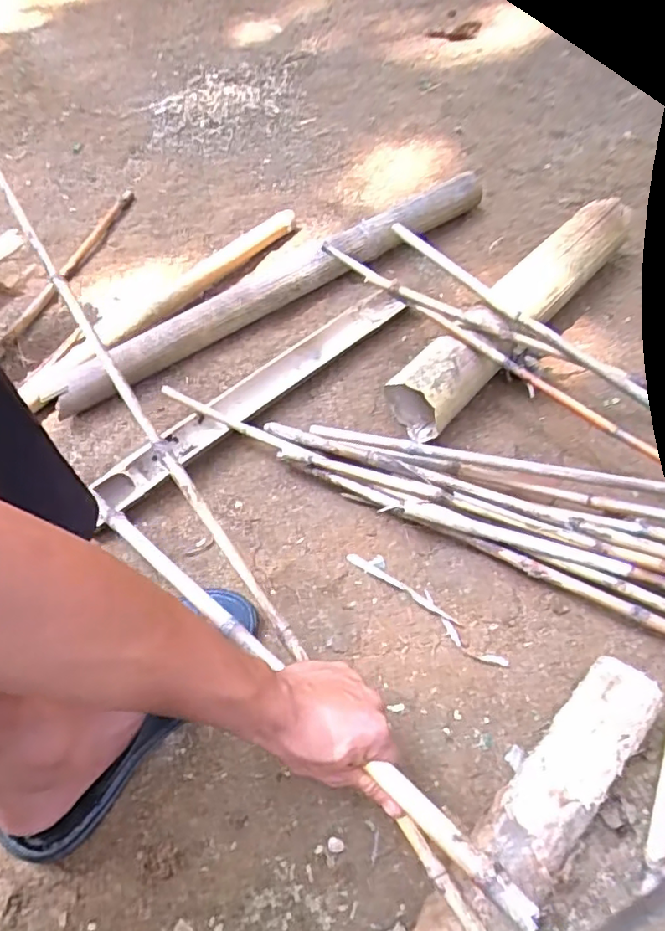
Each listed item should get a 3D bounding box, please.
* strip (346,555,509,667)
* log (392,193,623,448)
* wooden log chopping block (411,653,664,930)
[{"bbox_3d":[0.097,0.147,0.627,0.197,0.011,0.026,37,66,25],"label":"strip"},{"bbox_3d":[0.248,-0.199,0.803,0.088,0.093,0.453,35,66,28],"label":"log"},{"bbox_3d":[0.104,0.358,0.444,0.078,0.075,0.496,33,70,25],"label":"wooden log chopping block"}]

